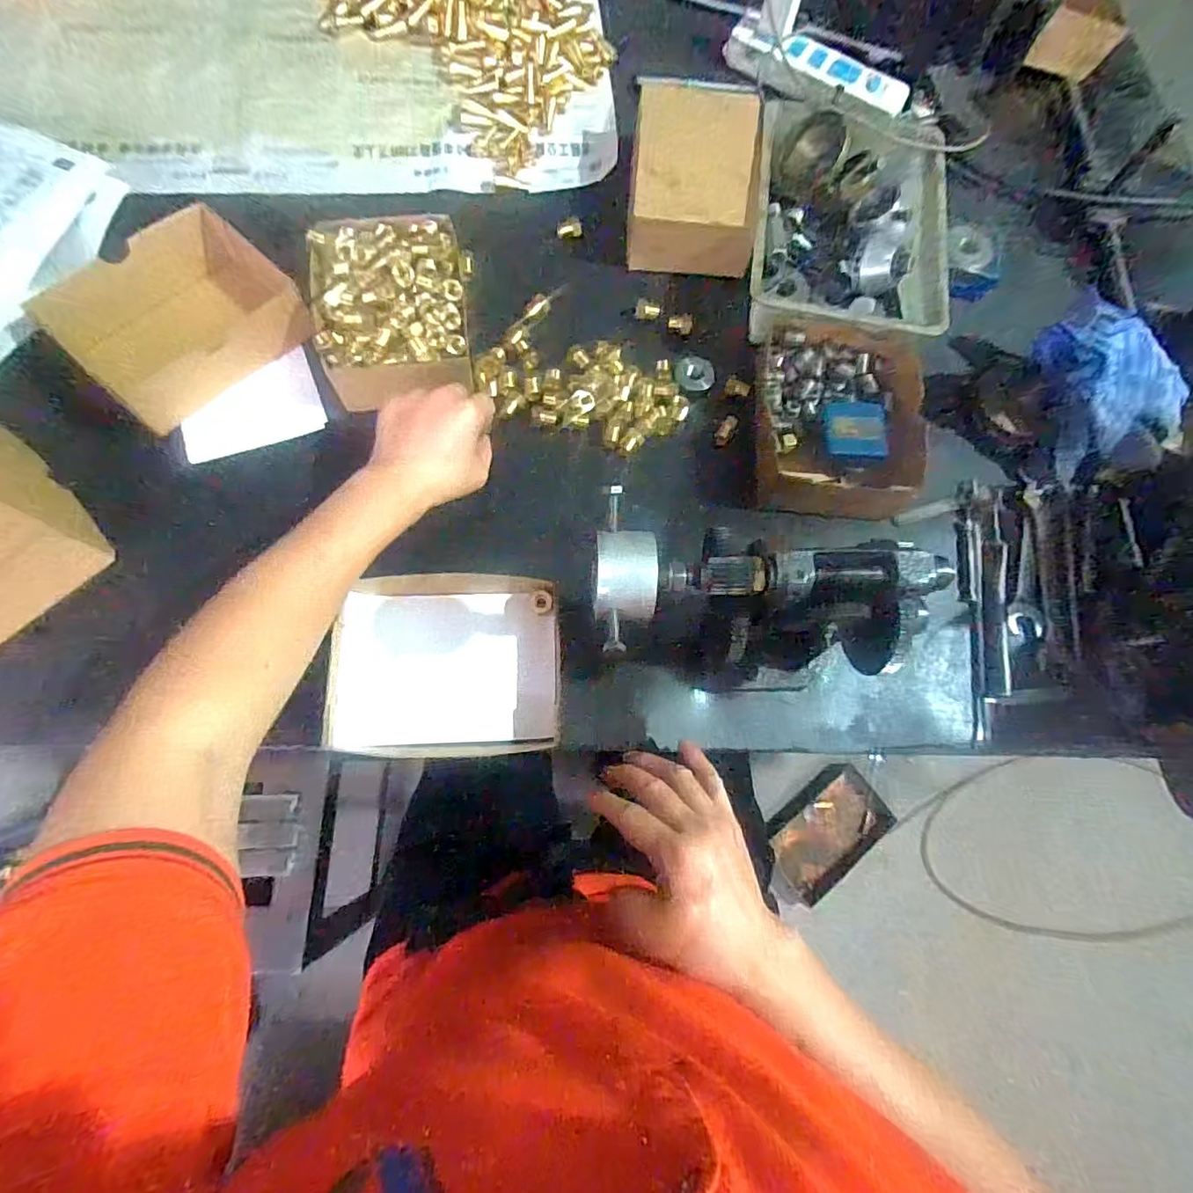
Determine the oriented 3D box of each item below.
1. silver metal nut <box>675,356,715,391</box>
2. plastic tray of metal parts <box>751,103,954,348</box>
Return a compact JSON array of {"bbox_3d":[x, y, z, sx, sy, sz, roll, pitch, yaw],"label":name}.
[{"bbox_3d":[0.091,-0.207,0.520,0.035,0.006,0.032,0,89,-4],"label":"silver metal nut"},{"bbox_3d":[0.233,-0.350,0.533,0.169,0.056,0.252,9,76,0],"label":"plastic tray of metal parts"}]

